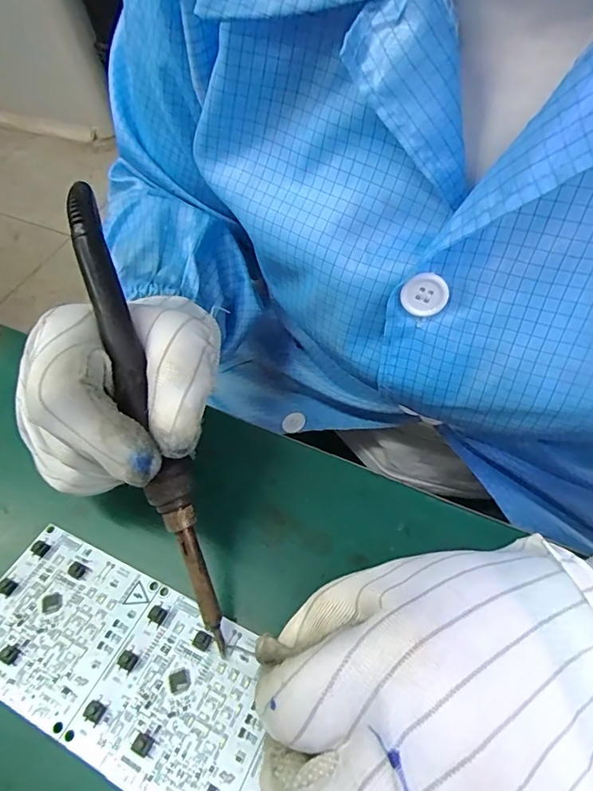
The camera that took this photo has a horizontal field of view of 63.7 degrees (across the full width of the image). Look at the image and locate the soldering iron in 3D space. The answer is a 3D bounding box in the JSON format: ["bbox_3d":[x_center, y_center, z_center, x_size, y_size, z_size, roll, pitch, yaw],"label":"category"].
[{"bbox_3d":[-0.060,0.009,0.198,0.018,0.019,0.200,-18,92,-8],"label":"soldering iron"}]

